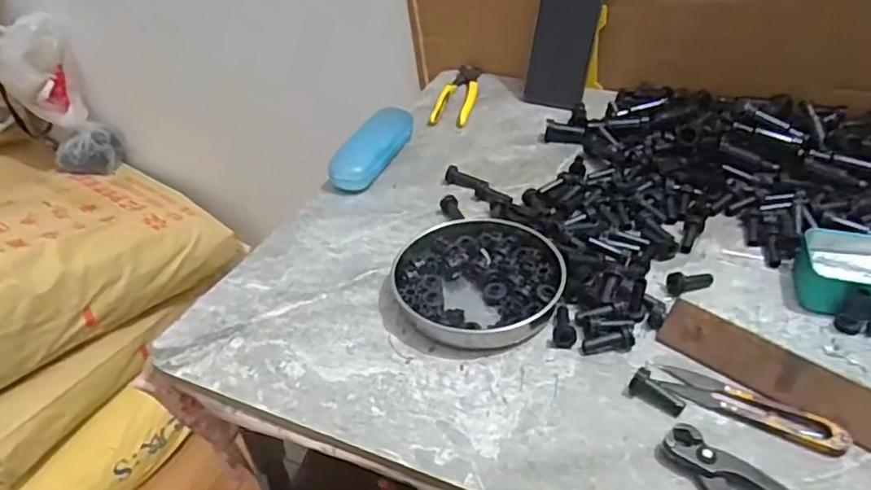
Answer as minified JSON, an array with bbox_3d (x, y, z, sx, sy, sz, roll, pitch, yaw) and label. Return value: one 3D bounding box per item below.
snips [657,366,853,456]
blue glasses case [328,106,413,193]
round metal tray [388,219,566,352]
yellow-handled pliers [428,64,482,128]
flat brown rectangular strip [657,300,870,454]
[{"bbox_3d":[0.212,0.108,0.429,0.117,0.010,0.031,16,43,22],"label":"snips"},{"bbox_3d":[-0.069,-0.111,0.705,0.047,0.040,0.141,13,42,19],"label":"blue glasses case"},{"bbox_3d":[0.035,0.028,0.528,0.133,0.022,0.145,-2,39,1],"label":"round metal tray"},{"bbox_3d":[0.032,-0.198,0.826,0.045,0.014,0.154,7,40,12],"label":"yellow-handled pliers"},{"bbox_3d":[0.241,0.094,0.432,0.178,0.037,0.007,29,6,33],"label":"flat brown rectangular strip"}]

